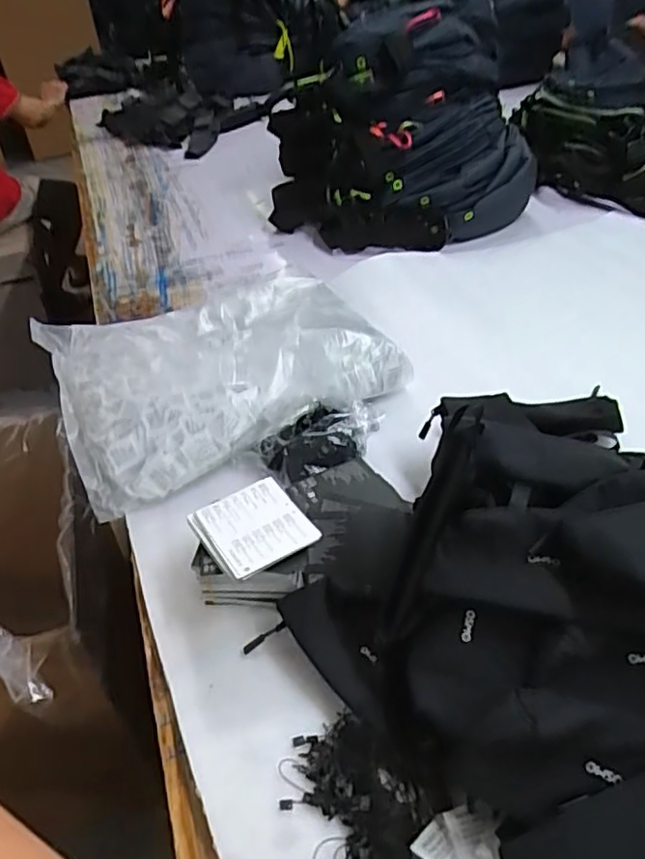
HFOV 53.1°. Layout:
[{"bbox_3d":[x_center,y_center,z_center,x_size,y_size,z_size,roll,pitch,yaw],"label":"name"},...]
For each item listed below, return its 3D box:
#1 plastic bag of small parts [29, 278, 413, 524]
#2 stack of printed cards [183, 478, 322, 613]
[{"bbox_3d":[-0.146,-0.096,0.914,0.448,0.081,0.342,-23,44,-20],"label":"plastic bag of small parts"},{"bbox_3d":[-0.073,0.124,0.660,0.115,0.071,0.113,-23,44,-20],"label":"stack of printed cards"}]

